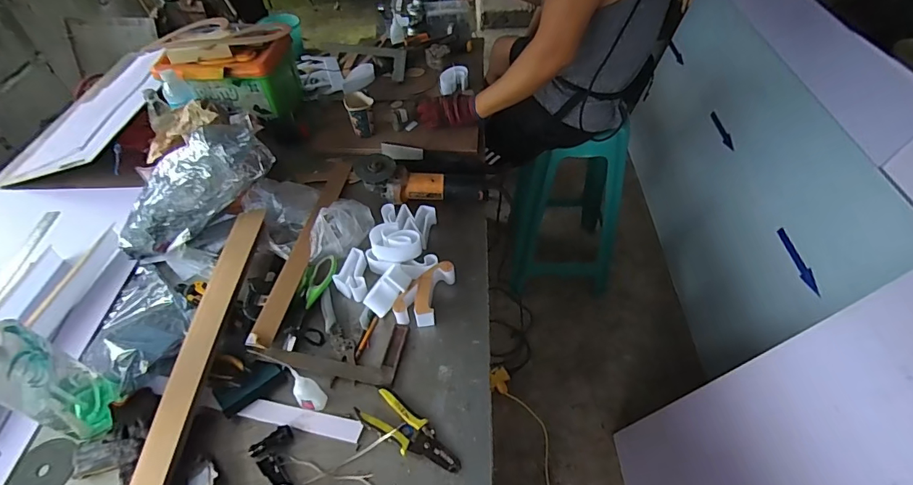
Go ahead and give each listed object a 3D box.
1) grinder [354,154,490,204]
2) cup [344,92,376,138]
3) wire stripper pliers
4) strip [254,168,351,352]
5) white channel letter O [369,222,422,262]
[{"bbox_3d":[-0.075,-0.129,0.965,0.282,0.087,0.075,0,50,2],"label":"grinder"},{"bbox_3d":[-0.239,-0.317,1.111,0.064,0.097,0.065,-1,50,1],"label":"cup"},{"bbox_3d":[-0.068,0.282,0.657,0.166,0.015,0.059,29,56,23],"label":"wire stripper pliers"},{"bbox_3d":[-0.294,-0.012,0.891,0.046,0.017,0.498,16,45,-9],"label":"strip"},{"bbox_3d":[-0.114,-0.001,0.830,0.091,0.041,0.064,-11,50,-8],"label":"white channel letter O"}]

